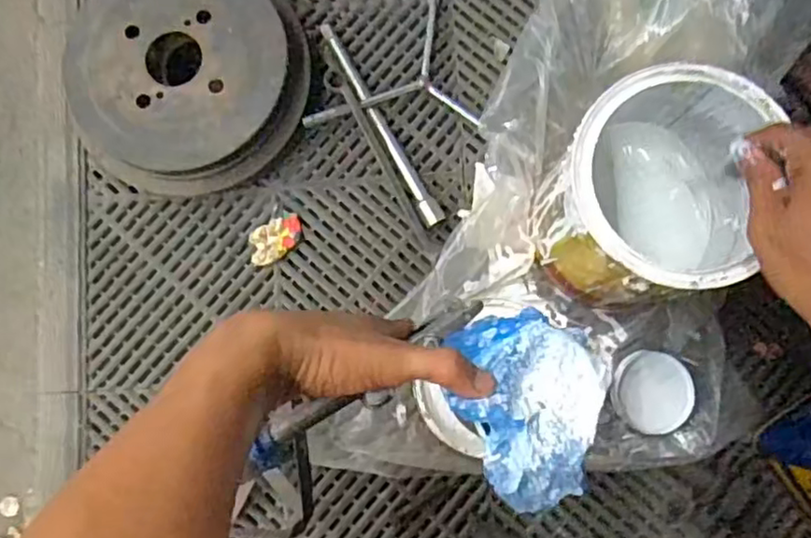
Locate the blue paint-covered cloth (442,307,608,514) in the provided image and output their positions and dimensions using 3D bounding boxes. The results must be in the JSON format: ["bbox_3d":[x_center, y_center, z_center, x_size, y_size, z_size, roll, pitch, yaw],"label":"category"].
[{"bbox_3d":[0.079,0.082,0.393,0.089,0.037,0.117,-27,82,0],"label":"blue paint-covered cloth"}]

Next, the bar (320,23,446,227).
[{"bbox_3d":[-0.026,-0.147,0.675,0.019,0.021,0.235,-30,82,0],"label":"bar"}]

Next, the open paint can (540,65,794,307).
[{"bbox_3d":[0.203,-0.058,0.560,0.153,0.191,0.161,0,83,3],"label":"open paint can"}]

